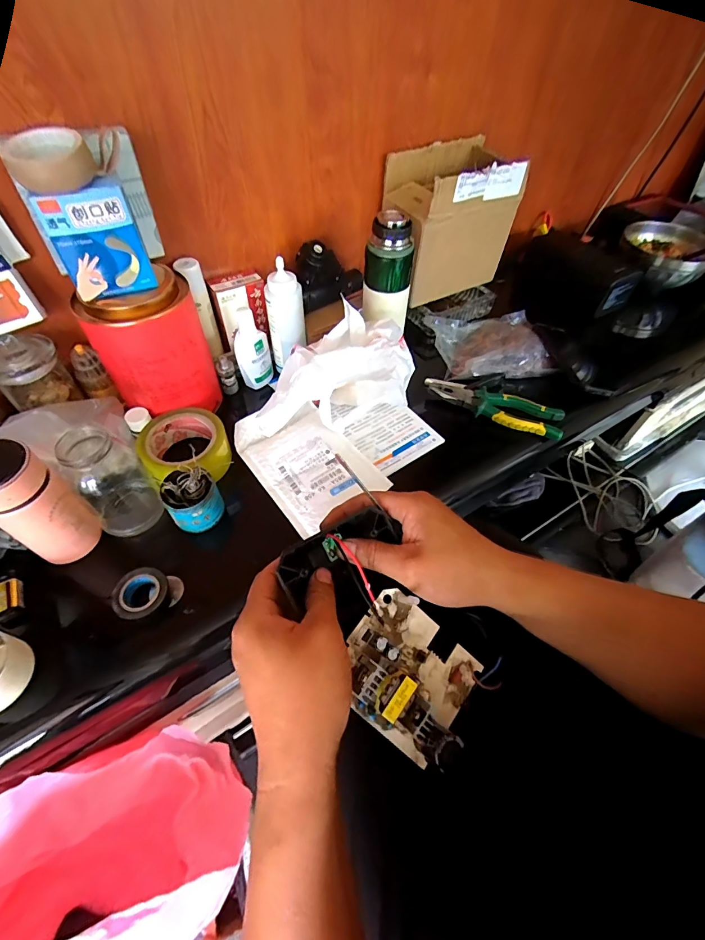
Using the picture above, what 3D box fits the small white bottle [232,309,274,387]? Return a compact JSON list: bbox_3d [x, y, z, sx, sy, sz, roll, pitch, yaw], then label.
[{"bbox_3d":[-0.147,-0.174,0.581,0.050,0.106,0.041,-10,53,-8],"label":"small white bottle"}]

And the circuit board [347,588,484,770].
[{"bbox_3d":[0.044,0.143,0.280,0.100,0.042,0.082,46,58,-7],"label":"circuit board"}]

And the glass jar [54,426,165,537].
[{"bbox_3d":[-0.253,0.010,0.423,0.058,0.117,0.070,31,58,22],"label":"glass jar"}]

